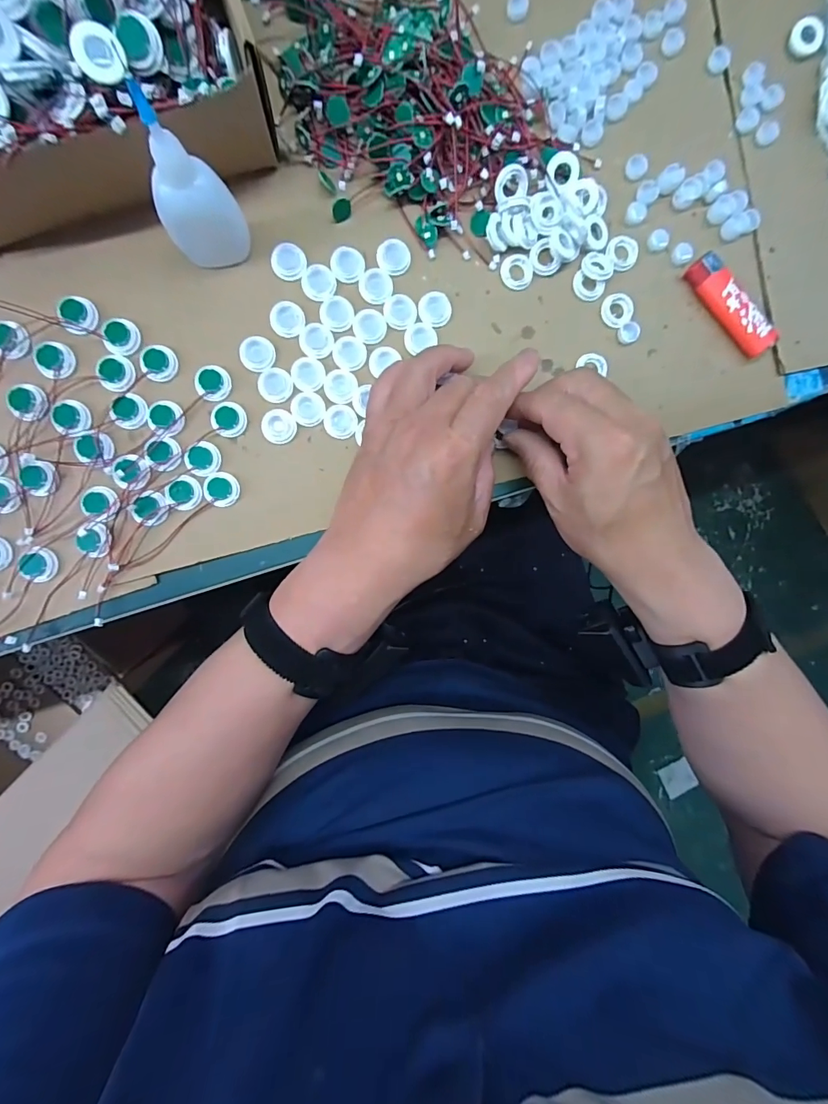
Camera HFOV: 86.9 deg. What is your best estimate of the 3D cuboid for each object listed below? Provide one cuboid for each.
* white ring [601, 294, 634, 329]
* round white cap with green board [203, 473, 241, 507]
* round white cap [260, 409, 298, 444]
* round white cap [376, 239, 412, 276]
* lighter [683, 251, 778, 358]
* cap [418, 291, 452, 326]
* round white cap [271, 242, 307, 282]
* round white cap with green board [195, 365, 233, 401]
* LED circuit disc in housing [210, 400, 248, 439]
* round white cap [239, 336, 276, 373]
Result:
[{"bbox_3d":[0.148,-0.175,0.315,0.022,0.004,0.023,0,92,-5],"label":"white ring"},{"bbox_3d":[-0.130,-0.042,0.295,0.022,0.006,0.022,0,92,-5],"label":"round white cap with green board"},{"bbox_3d":[-0.092,-0.086,0.297,0.022,0.005,0.023,0,92,-5],"label":"round white cap"},{"bbox_3d":[-0.014,-0.202,0.299,0.022,0.005,0.022,0,92,-5],"label":"round white cap"},{"bbox_3d":[0.230,-0.178,0.317,0.023,0.011,0.081,-42,95,-2],"label":"lighter"},{"bbox_3d":[0.015,-0.169,0.304,0.023,0.004,0.023,0,92,-5],"label":"cap"},{"bbox_3d":[-0.084,-0.194,0.292,0.022,0.004,0.024,0,92,-5],"label":"round white cap"},{"bbox_3d":[-0.133,-0.113,0.290,0.022,0.005,0.022,0,92,-5],"label":"round white cap with green board"},{"bbox_3d":[-0.124,-0.089,0.292,0.022,0.005,0.023,0,92,-5],"label":"LED circuit disc in housing"},{"bbox_3d":[-0.105,-0.133,0.293,0.022,0.004,0.023,0,92,-5],"label":"round white cap"}]

